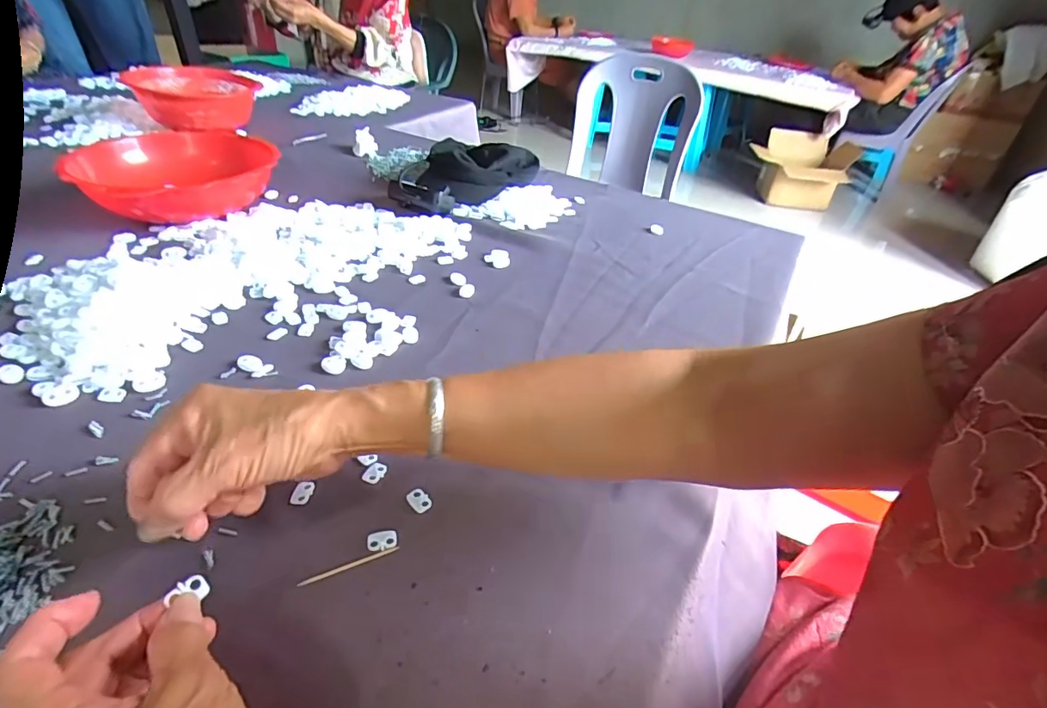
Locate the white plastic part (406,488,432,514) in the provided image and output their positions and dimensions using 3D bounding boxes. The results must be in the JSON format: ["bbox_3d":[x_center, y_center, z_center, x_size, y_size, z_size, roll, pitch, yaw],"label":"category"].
[{"bbox_3d":[-0.074,0.103,0.357,0.013,0.004,0.019,-25,48,-35],"label":"white plastic part"}]

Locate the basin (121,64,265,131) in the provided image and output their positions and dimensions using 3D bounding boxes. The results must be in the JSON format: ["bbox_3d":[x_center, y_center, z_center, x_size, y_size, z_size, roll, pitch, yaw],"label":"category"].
[{"bbox_3d":[-0.695,-0.544,1.058,0.209,0.097,0.209,5,38,-4],"label":"basin"}]

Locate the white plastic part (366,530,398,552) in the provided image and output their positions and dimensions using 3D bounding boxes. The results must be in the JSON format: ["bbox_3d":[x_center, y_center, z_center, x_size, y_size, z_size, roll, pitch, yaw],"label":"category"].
[{"bbox_3d":[-0.093,0.122,0.331,0.019,0.004,0.014,-3,39,-13],"label":"white plastic part"}]

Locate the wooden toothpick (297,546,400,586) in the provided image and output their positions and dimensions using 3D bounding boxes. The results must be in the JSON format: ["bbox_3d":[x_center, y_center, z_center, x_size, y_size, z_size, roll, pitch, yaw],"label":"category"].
[{"bbox_3d":[-0.110,0.133,0.317,0.062,0.004,0.004,-12,42,-23],"label":"wooden toothpick"}]

